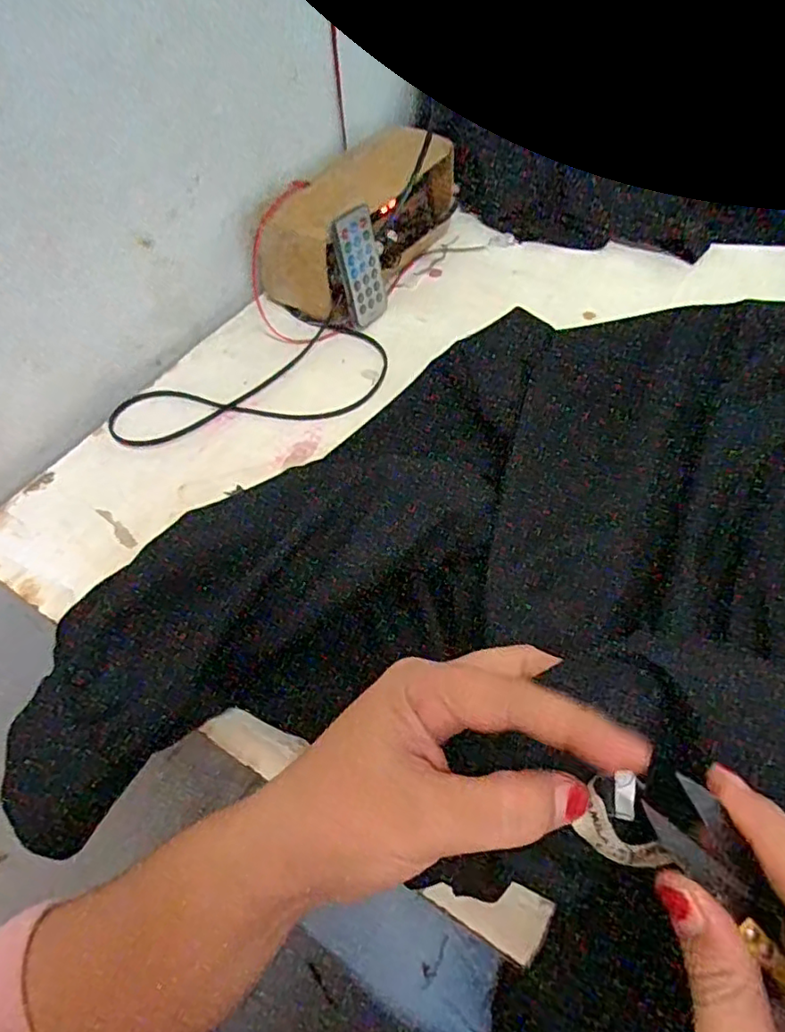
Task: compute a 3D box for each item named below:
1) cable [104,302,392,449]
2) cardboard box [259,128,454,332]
[{"bbox_3d":[-0.101,-0.098,0.462,0.203,0.014,0.117,-38,61,-21],"label":"cable"},{"bbox_3d":[-0.020,-0.258,0.528,0.084,0.086,0.205,29,62,21],"label":"cardboard box"}]

